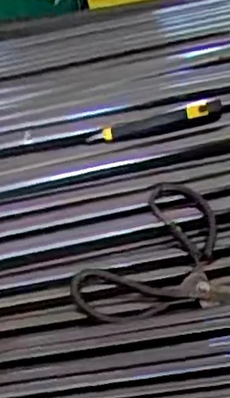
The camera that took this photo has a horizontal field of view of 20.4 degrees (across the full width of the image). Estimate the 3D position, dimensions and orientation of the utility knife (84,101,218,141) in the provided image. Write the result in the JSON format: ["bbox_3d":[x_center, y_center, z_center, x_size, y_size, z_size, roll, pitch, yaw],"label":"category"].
[{"bbox_3d":[0.045,-0.088,0.718,0.149,0.020,0.024,-10,34,-2],"label":"utility knife"}]

